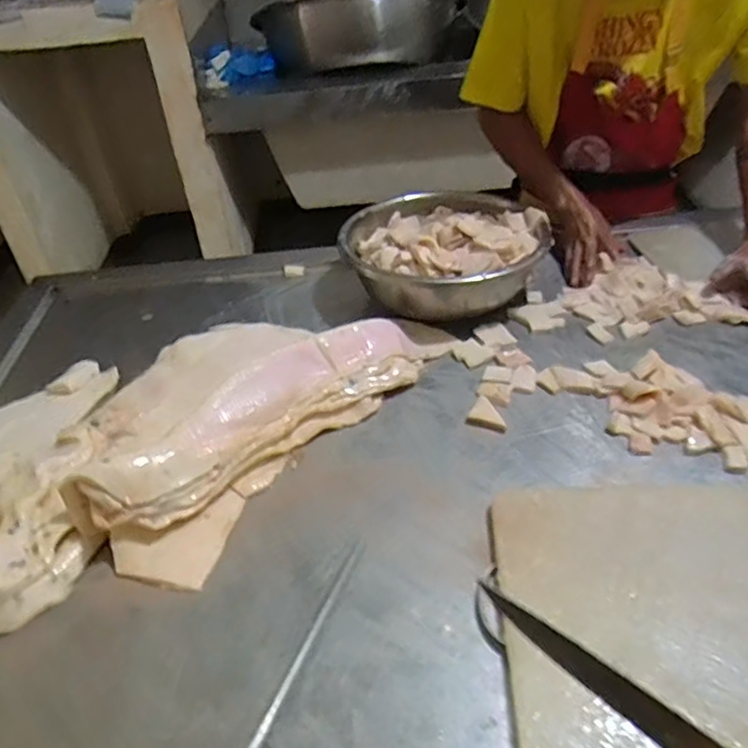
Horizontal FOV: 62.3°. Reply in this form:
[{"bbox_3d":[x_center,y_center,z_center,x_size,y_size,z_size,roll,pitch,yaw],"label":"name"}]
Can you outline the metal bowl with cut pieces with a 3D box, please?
[{"bbox_3d":[0.111,-0.207,1.061,0.336,0.156,0.259,12,42,19],"label":"metal bowl with cut pieces"}]

